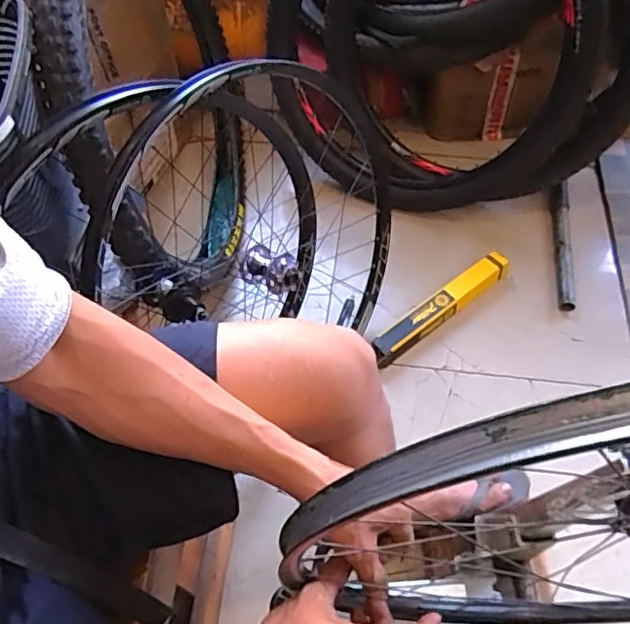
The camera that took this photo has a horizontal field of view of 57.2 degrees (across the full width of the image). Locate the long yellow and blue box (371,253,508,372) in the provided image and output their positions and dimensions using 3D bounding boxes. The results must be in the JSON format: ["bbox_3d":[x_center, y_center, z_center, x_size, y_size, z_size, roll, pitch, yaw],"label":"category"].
[{"bbox_3d":[0.254,-0.010,1.165,0.357,0.049,0.061,-34,63,-17],"label":"long yellow and blue box"}]

